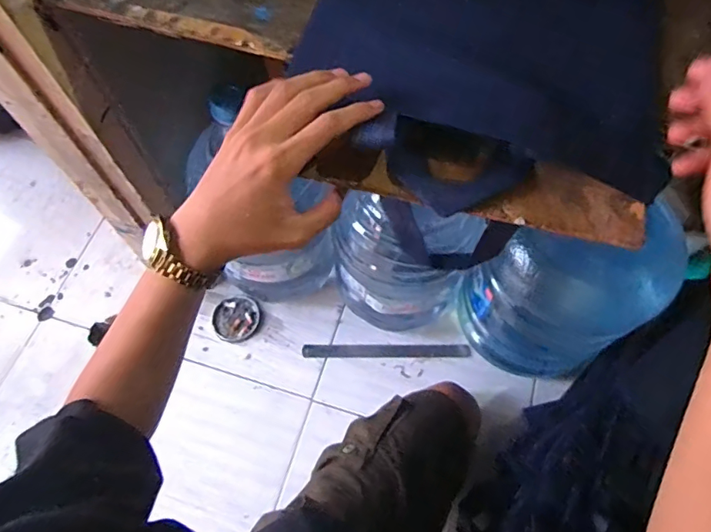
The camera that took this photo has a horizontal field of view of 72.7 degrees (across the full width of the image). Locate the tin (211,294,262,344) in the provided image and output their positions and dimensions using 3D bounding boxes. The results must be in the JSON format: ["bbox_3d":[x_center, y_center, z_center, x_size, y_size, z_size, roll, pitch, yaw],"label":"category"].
[{"bbox_3d":[-0.242,0.106,0.988,0.092,0.015,0.099,-1,63,1],"label":"tin"}]

